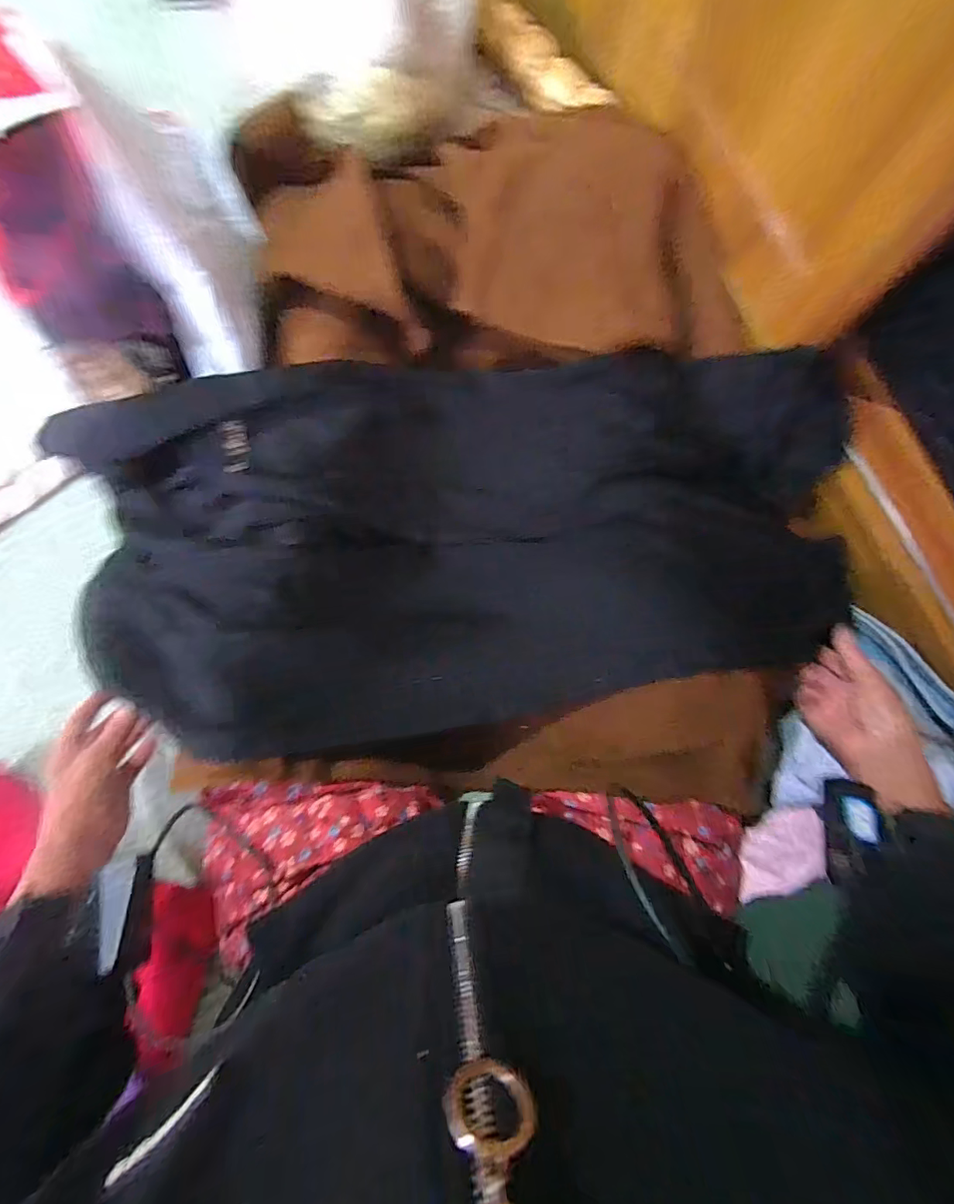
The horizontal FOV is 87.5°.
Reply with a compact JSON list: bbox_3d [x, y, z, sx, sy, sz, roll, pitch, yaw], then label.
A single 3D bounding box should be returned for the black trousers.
[{"bbox_3d":[-0.005,-0.071,0.451,0.707,0.105,0.349,-7,81,-1],"label":"black trousers"}]

